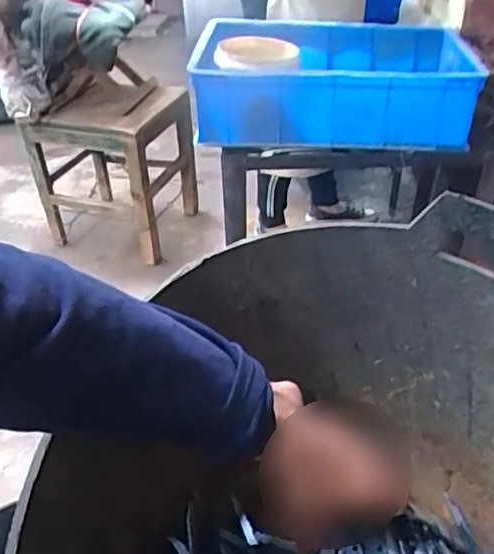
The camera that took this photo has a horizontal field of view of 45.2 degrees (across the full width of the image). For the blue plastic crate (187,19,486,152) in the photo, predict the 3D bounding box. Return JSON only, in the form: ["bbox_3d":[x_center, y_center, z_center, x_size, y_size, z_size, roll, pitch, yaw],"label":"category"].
[{"bbox_3d":[0.161,-0.391,1.174,0.495,0.158,0.361,1,36,3],"label":"blue plastic crate"}]

